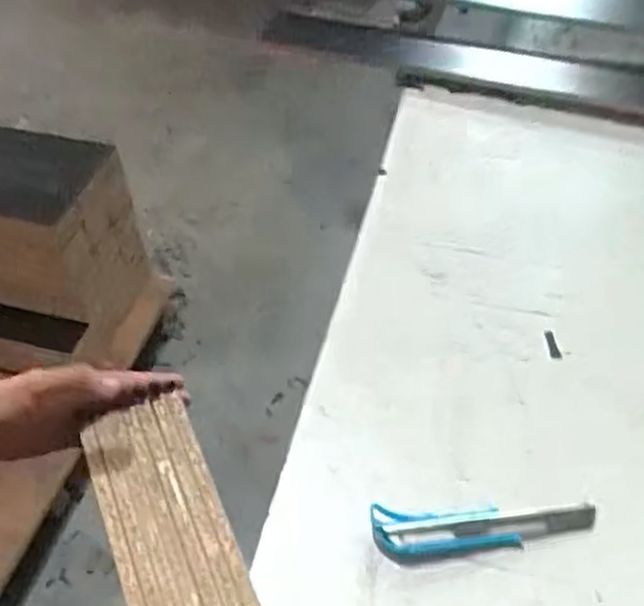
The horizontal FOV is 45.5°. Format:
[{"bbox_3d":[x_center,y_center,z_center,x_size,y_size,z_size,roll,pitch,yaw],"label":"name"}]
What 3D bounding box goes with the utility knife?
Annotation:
[{"bbox_3d":[0.141,0.197,0.660,0.192,0.023,0.046,-2,49,1],"label":"utility knife"}]

